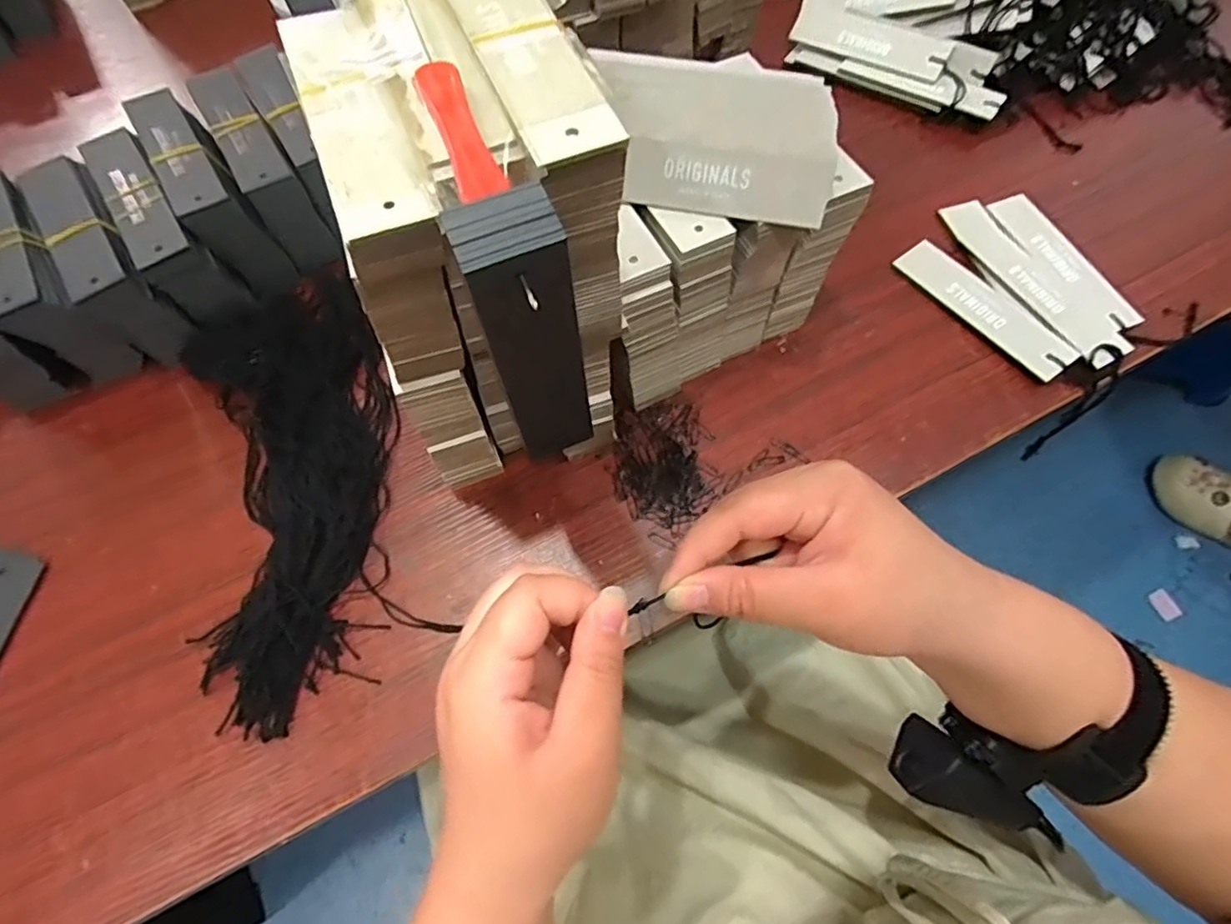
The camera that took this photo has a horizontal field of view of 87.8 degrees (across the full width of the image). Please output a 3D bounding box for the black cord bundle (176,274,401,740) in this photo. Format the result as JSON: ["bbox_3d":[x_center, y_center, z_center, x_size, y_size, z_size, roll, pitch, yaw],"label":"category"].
[{"bbox_3d":[-0.190,0.012,0.379,0.117,0.032,0.261,-13,65,-5],"label":"black cord bundle"}]

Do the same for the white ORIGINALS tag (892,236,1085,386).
[{"bbox_3d":[0.244,-0.104,0.427,0.032,0.004,0.126,-36,67,-6],"label":"white ORIGINALS tag"}]

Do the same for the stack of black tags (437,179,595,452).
[{"bbox_3d":[-0.031,-0.043,0.239,0.032,0.122,0.026,-25,67,-10],"label":"stack of black tags"}]

